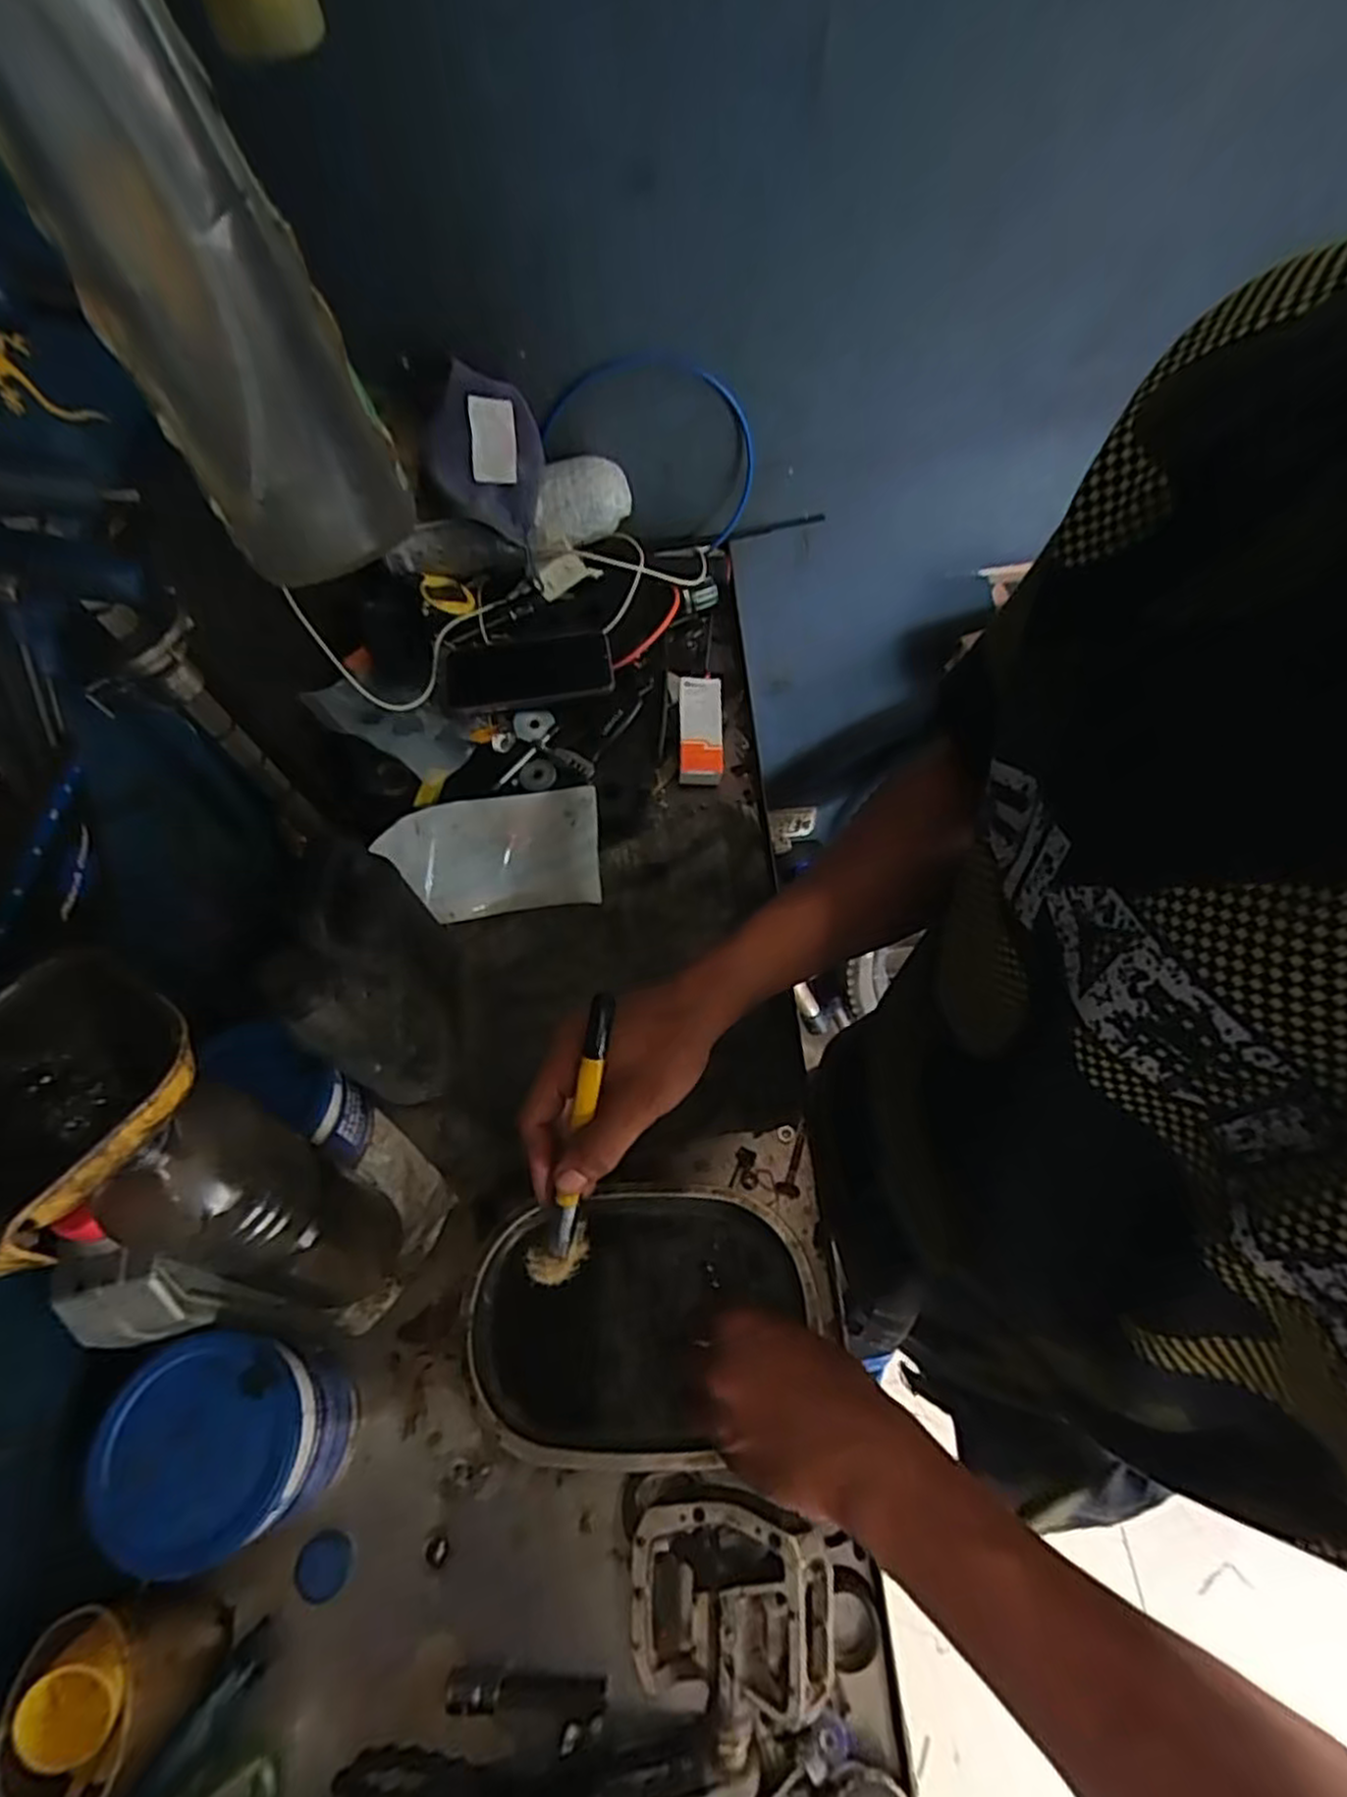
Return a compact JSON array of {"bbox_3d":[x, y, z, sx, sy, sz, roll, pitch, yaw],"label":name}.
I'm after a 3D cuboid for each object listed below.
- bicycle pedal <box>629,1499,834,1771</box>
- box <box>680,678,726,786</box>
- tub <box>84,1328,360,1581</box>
[{"bbox_3d":[0.028,0.372,0.391,0.101,0.021,0.114,-2,84,15],"label":"bicycle pedal"},{"bbox_3d":[0.027,-0.160,0.720,0.040,0.018,0.107,0,74,3],"label":"box"},{"bbox_3d":[-0.246,0.308,0.437,0.096,0.105,0.098,-1,60,2],"label":"tub"}]

